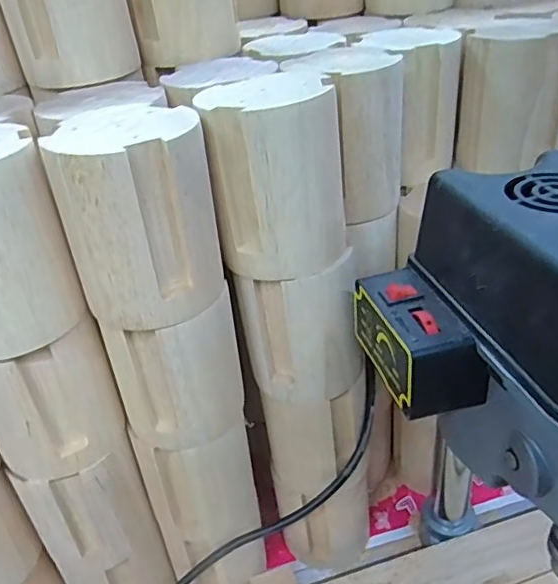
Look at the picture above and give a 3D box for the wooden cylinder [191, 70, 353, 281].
[{"bbox_3d":[0.002,-0.070,0.328,0.074,0.097,0.074,2,35,11],"label":"wooden cylinder"}]

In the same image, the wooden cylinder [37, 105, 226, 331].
[{"bbox_3d":[-0.070,-0.041,0.300,0.074,0.096,0.068,-5,34,0],"label":"wooden cylinder"}]

